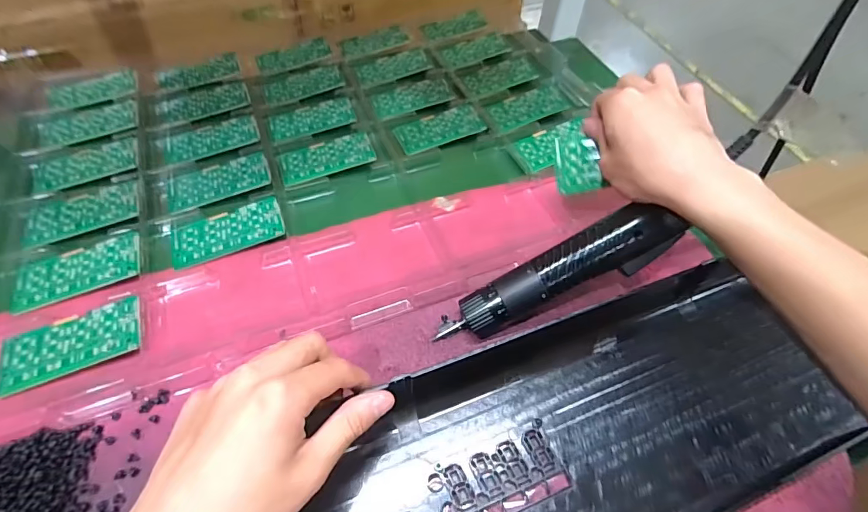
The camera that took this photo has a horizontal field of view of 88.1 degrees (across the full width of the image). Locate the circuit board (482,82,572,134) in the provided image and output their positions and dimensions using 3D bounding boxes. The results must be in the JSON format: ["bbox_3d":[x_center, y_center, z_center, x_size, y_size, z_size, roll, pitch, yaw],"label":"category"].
[{"bbox_3d":[0.111,-0.175,0.529,0.102,0.004,0.055,-24,53,-10],"label":"circuit board"}]

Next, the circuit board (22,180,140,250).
[{"bbox_3d":[-0.322,-0.040,0.413,0.095,0.004,0.052,-18,57,-9],"label":"circuit board"}]

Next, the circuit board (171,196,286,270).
[{"bbox_3d":[-0.183,-0.022,0.400,0.094,0.005,0.050,-18,56,-14],"label":"circuit board"}]

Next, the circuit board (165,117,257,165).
[{"bbox_3d":[-0.238,-0.126,0.481,0.094,0.005,0.046,-18,56,-14],"label":"circuit board"}]

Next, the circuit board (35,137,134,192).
[{"bbox_3d":[-0.350,-0.091,0.452,0.094,0.006,0.051,-15,55,-12],"label":"circuit board"}]

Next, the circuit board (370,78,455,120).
[{"bbox_3d":[-0.026,-0.191,0.535,0.092,0.007,0.050,-16,55,-13],"label":"circuit board"}]

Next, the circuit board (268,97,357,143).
[{"bbox_3d":[-0.136,-0.153,0.506,0.093,0.009,0.048,-16,55,-13],"label":"circuit board"}]

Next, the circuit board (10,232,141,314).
[{"bbox_3d":[-0.295,0.011,0.371,0.094,0.004,0.051,-17,55,-13],"label":"circuit board"}]

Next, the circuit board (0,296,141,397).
[{"bbox_3d":[-0.268,0.065,0.332,0.093,0.005,0.048,-18,56,-14],"label":"circuit board"}]

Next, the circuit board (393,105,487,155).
[{"bbox_3d":[0.008,-0.142,0.500,0.097,0.008,0.050,-17,55,-13],"label":"circuit board"}]

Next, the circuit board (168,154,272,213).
[{"bbox_3d":[-0.209,-0.072,0.439,0.094,0.006,0.050,-19,56,-15],"label":"circuit board"}]

